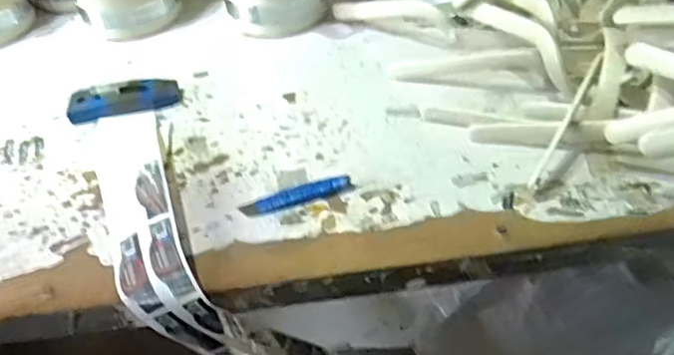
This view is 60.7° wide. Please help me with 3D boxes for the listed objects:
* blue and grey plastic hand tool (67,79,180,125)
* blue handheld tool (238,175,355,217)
[{"bbox_3d":[-0.279,-0.102,0.755,0.137,0.027,0.049,-9,42,-4],"label":"blue and grey plastic hand tool"},{"bbox_3d":[-0.041,0.019,0.598,0.115,0.014,0.025,-14,43,-9],"label":"blue handheld tool"}]

